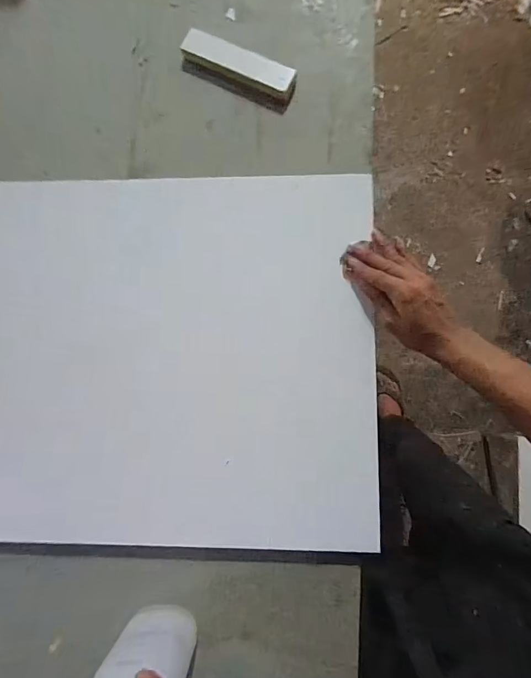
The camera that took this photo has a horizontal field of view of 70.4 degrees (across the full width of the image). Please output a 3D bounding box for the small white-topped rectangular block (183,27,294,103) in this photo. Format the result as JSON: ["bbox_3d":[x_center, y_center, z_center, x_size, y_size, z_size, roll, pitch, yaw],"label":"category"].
[{"bbox_3d":[-0.034,-0.378,0.517,0.164,0.019,0.040,28,87,6],"label":"small white-topped rectangular block"}]

